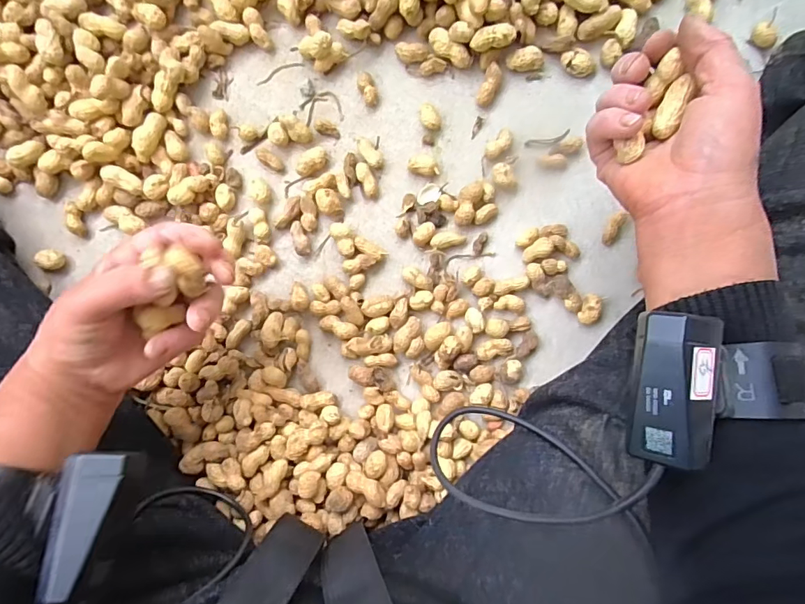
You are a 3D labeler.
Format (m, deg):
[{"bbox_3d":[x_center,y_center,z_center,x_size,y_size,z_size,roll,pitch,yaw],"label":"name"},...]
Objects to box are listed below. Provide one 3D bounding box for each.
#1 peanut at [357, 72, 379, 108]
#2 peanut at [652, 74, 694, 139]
[{"bbox_3d":[-0.028,-0.175,0.386,0.014,0.010,0.030,-19,89,3],"label":"peanut"},{"bbox_3d":[0.154,-0.113,0.270,0.010,0.011,0.033,20,92,3],"label":"peanut"}]

